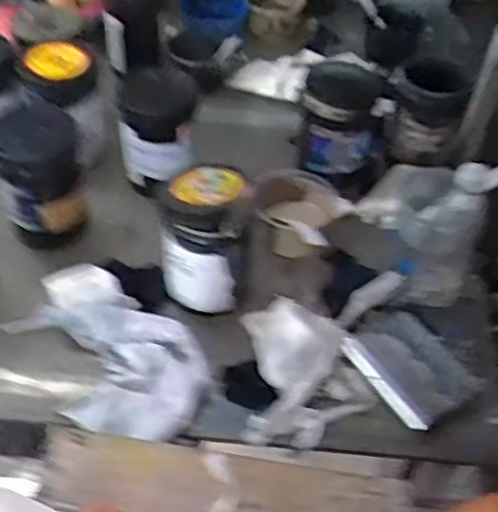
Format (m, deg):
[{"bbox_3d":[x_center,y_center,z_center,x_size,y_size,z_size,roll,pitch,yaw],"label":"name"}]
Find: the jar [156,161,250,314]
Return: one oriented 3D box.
[{"bbox_3d":[-0.051,-0.021,0.797,0.092,0.183,0.096,2,48,-2],"label":"jar"}]

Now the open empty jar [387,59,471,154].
[{"bbox_3d":[0.257,-0.218,0.980,0.102,0.117,0.121,11,48,6],"label":"open empty jar"}]

